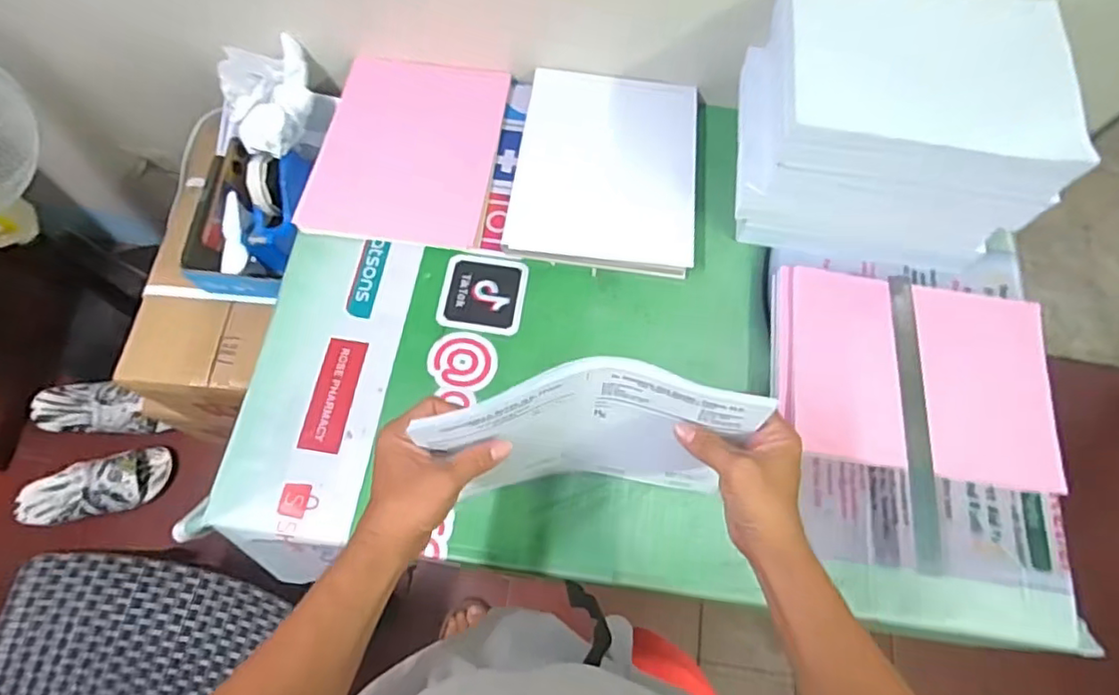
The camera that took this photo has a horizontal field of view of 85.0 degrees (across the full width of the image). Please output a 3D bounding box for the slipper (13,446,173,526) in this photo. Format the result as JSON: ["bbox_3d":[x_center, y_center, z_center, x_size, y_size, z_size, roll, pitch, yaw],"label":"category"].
[{"bbox_3d":[-0.955,0.287,1.243,0.292,0.062,0.117,-17,71,-9],"label":"slipper"}]

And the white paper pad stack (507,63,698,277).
[{"bbox_3d":[0.060,-0.230,0.770,0.219,0.021,0.275,8,69,0],"label":"white paper pad stack"}]

